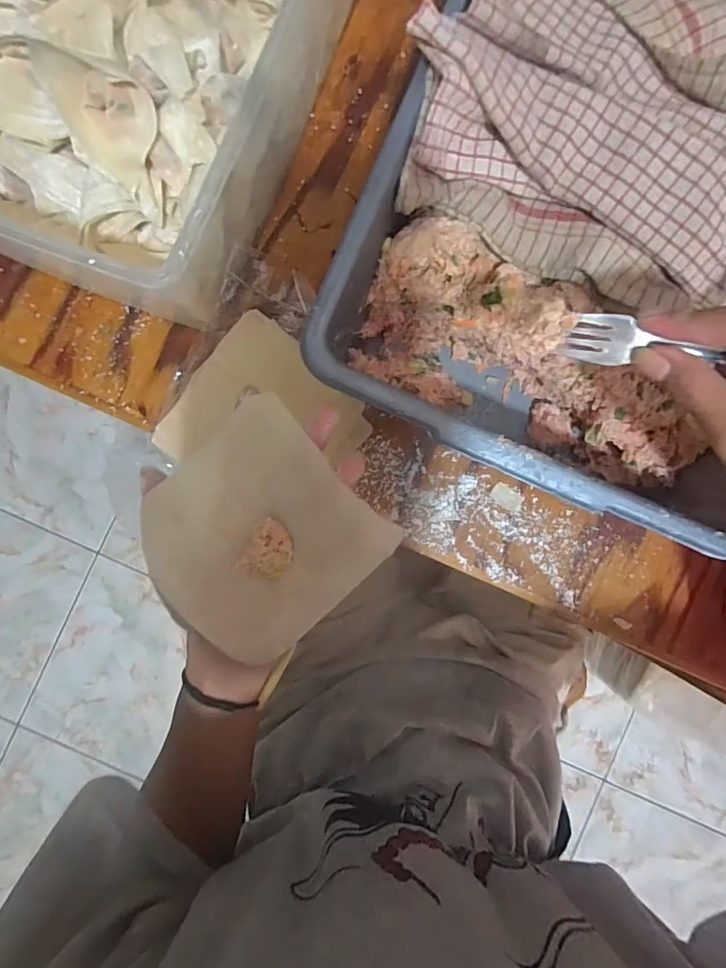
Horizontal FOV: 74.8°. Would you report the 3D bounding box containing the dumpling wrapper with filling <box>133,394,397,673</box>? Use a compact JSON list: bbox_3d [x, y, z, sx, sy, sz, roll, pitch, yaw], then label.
[{"bbox_3d":[-0.062,0.031,0.276,0.122,0.018,0.119,-44,89,-2],"label":"dumpling wrapper with filling"}]

